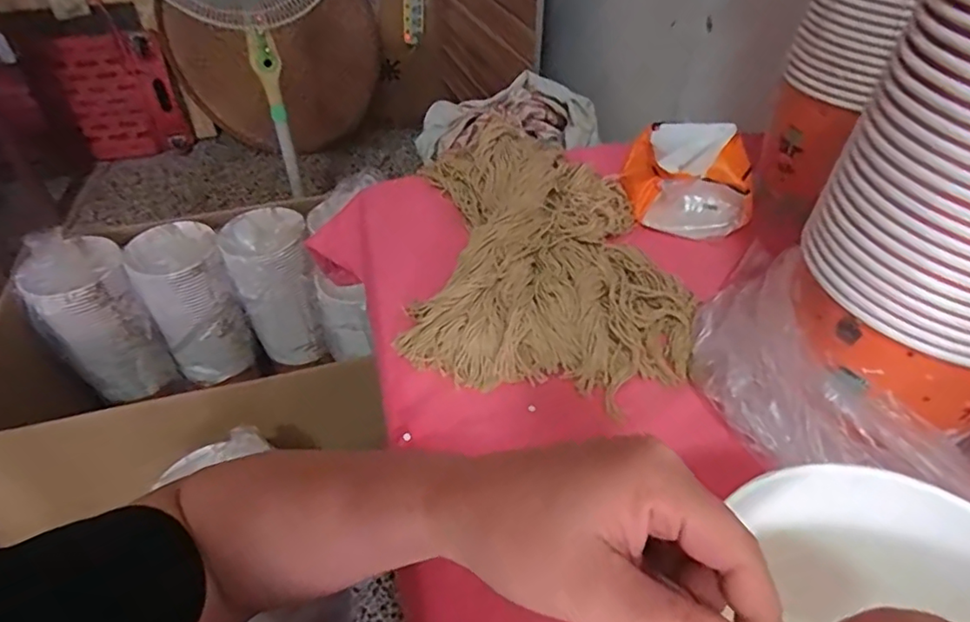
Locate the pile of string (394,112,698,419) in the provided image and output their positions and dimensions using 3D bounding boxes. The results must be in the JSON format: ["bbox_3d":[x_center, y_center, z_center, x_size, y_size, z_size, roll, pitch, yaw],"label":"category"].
[{"bbox_3d":[0.057,-0.073,0.550,0.235,0.053,0.325,1,45,3],"label":"pile of string"}]

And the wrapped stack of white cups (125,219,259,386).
[{"bbox_3d":[-0.593,-0.013,1.181,0.161,0.313,0.150,-21,48,-20],"label":"wrapped stack of white cups"}]

